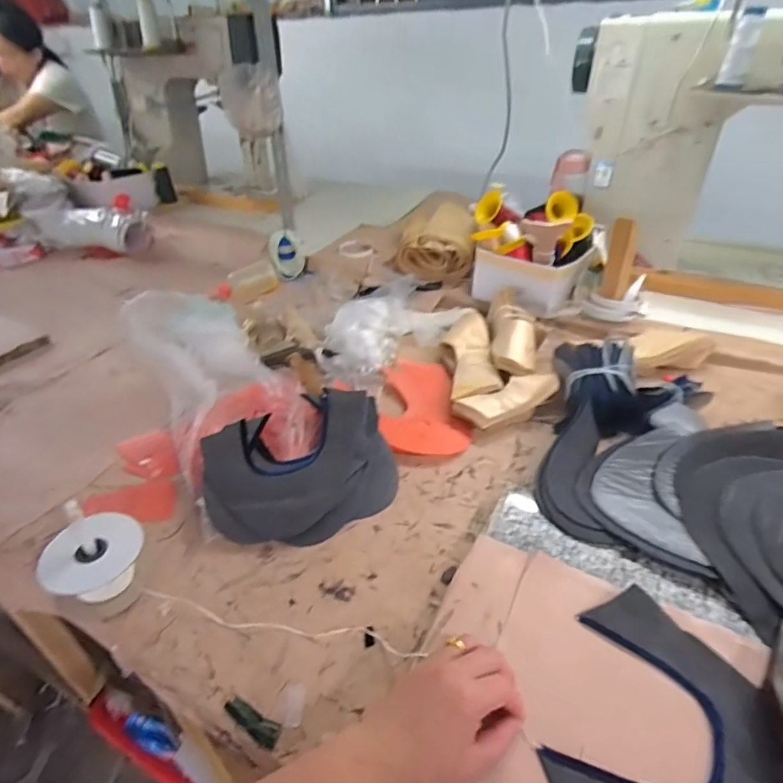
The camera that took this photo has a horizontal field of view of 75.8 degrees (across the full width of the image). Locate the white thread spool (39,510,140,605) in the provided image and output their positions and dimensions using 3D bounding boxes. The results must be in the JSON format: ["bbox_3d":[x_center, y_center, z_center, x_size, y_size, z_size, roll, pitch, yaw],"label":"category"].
[{"bbox_3d":[-0.300,0.171,0.512,0.090,0.060,0.078,-29,44,-31],"label":"white thread spool"}]

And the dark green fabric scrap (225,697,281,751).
[{"bbox_3d":[-0.116,0.274,0.418,0.054,0.009,0.016,16,41,23],"label":"dark green fabric scrap"}]

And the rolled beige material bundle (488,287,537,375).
[{"bbox_3d":[0.197,-0.103,0.819,0.069,0.045,0.204,2,37,6],"label":"rolled beige material bundle"}]

